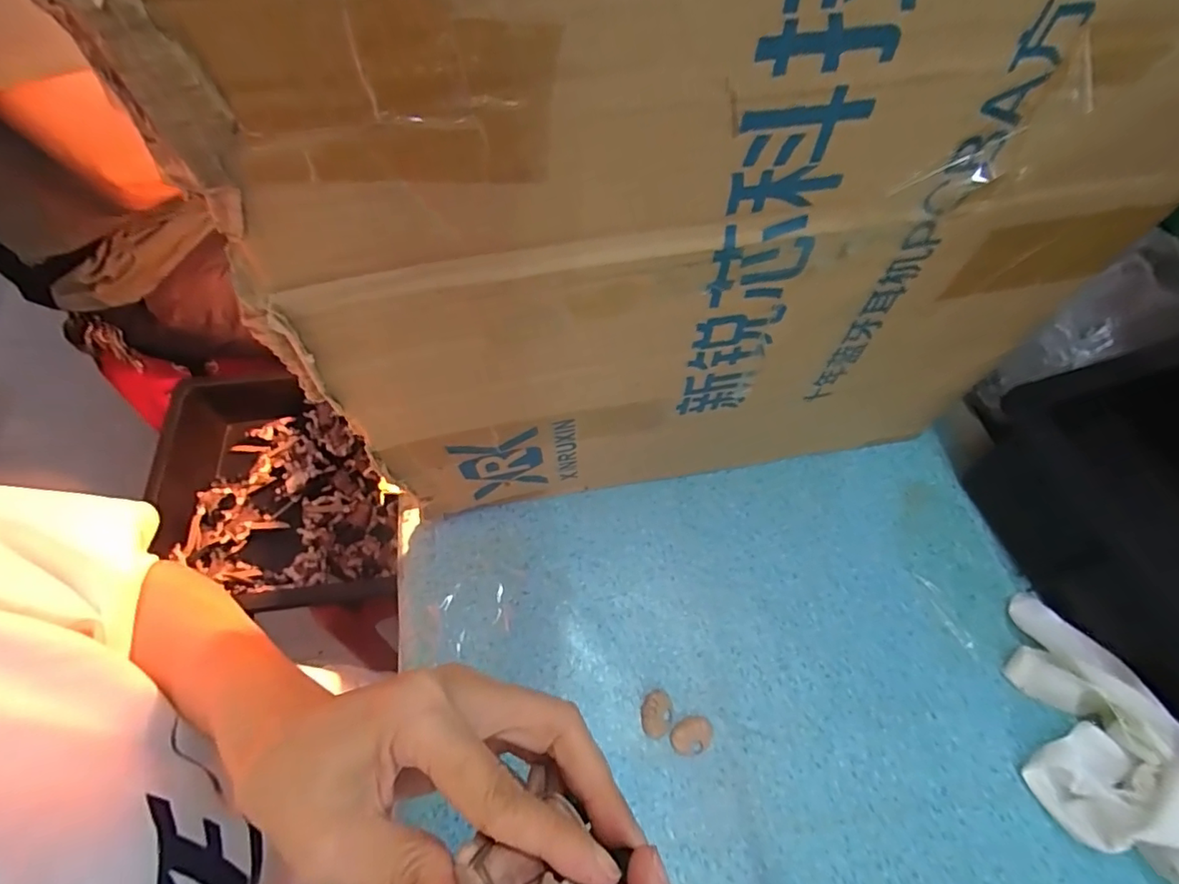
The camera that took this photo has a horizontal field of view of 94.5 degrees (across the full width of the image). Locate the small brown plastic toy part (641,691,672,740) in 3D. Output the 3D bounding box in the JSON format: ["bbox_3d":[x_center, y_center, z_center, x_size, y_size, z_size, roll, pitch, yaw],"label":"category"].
[{"bbox_3d":[0.040,0.161,0.322,0.018,0.009,0.025,7,62,6],"label":"small brown plastic toy part"}]

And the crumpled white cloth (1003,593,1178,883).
[{"bbox_3d":[0.274,0.149,0.283,0.061,0.072,0.138,1,61,3],"label":"crumpled white cloth"}]

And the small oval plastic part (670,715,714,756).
[{"bbox_3d":[0.060,0.172,0.317,0.025,0.009,0.019,-14,62,-5],"label":"small oval plastic part"}]

